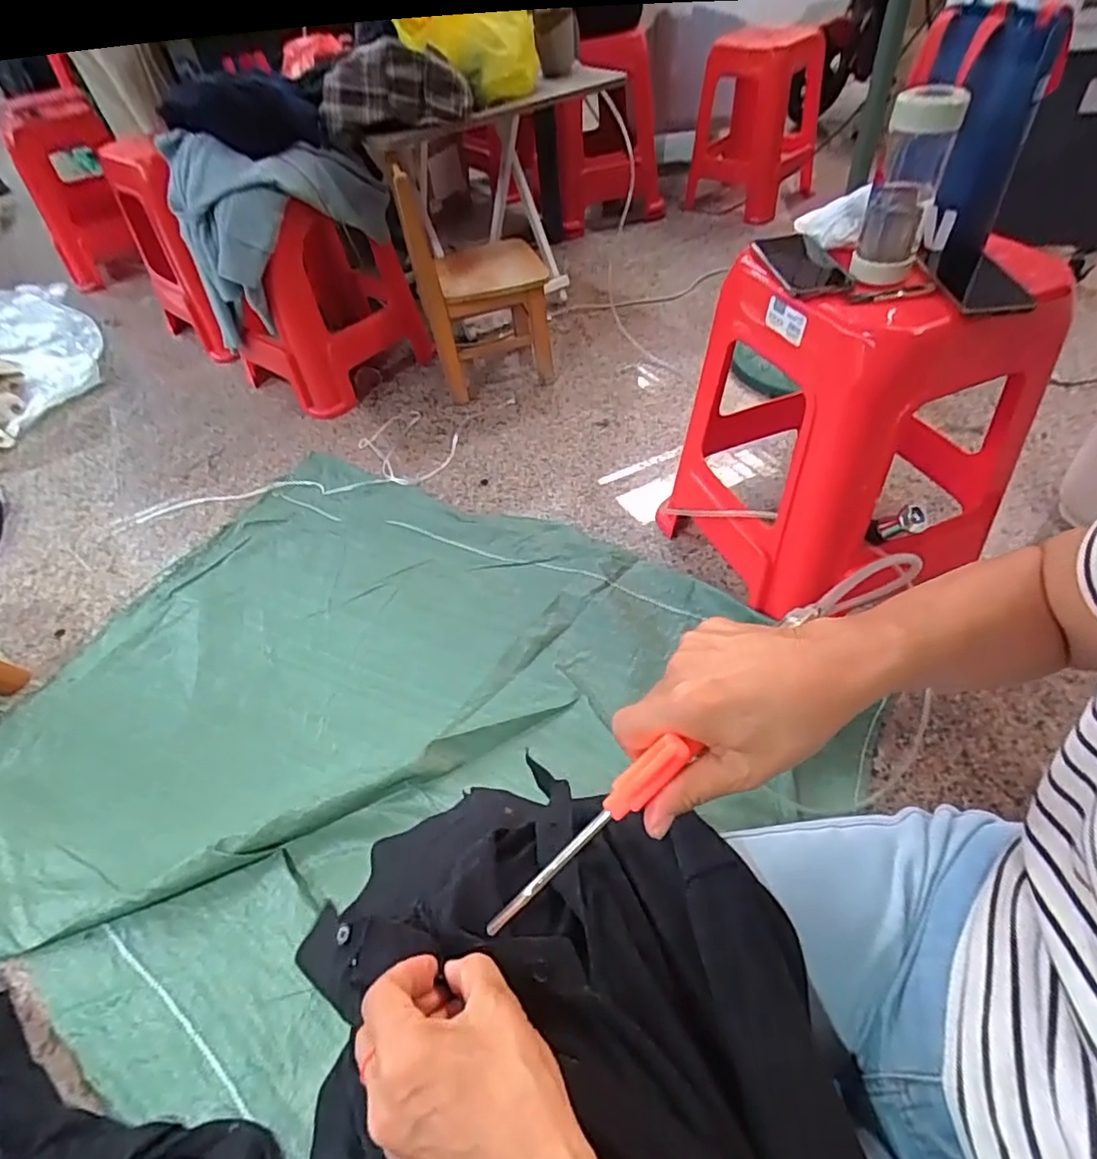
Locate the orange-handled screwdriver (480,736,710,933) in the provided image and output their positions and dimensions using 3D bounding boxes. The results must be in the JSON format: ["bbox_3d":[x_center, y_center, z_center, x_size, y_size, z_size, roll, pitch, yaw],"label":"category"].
[{"bbox_3d":[0.018,0.129,0.306,0.143,0.012,0.016,-46,54,7],"label":"orange-handled screwdriver"}]

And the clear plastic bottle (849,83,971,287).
[{"bbox_3d":[0.391,-0.426,0.665,0.062,0.170,0.058,25,56,25],"label":"clear plastic bottle"}]

